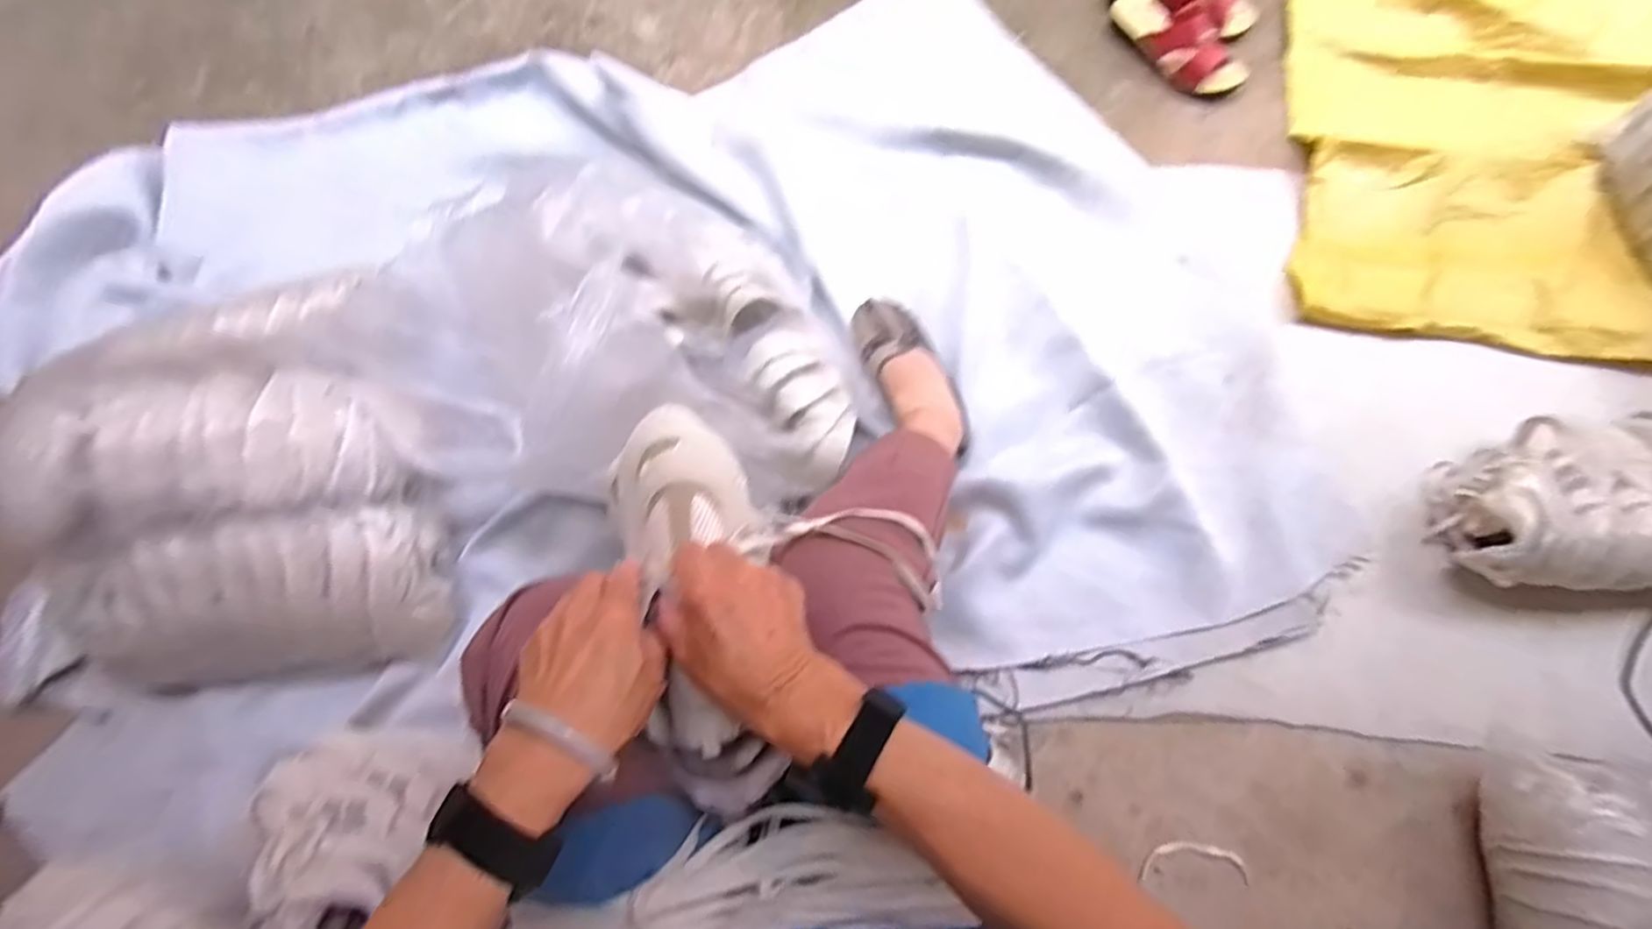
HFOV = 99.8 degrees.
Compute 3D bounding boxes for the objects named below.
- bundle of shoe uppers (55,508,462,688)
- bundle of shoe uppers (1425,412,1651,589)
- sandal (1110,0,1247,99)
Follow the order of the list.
[{"bbox_3d":[-0.615,0.148,0.751,0.364,0.129,0.157,-9,72,-3],"label":"bundle of shoe uppers"},{"bbox_3d":[0.902,0.037,0.805,0.328,0.135,0.208,-3,75,0],"label":"bundle of shoe uppers"},{"bbox_3d":[0.529,-0.641,1.046,0.079,0.068,0.224,-37,78,-8],"label":"sandal"}]

